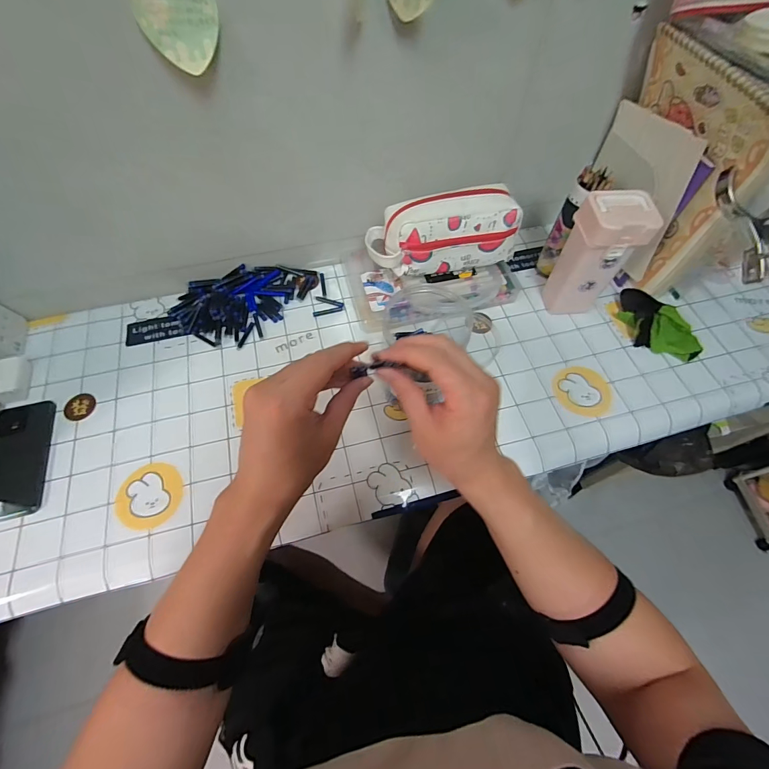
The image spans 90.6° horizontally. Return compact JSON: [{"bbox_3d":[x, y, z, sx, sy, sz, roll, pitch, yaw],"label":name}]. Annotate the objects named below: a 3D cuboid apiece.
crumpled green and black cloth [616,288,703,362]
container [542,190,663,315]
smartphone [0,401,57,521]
[{"bbox_3d":[0.408,-0.093,0.574,0.074,0.033,0.134,-24,61,-9],"label":"crumpled green and black cloth"},{"bbox_3d":[0.287,-0.170,0.534,0.077,0.177,0.068,-8,62,-5],"label":"container"},{"bbox_3d":[-0.461,0.091,0.475,0.075,0.007,0.146,-13,60,-3],"label":"smartphone"}]

